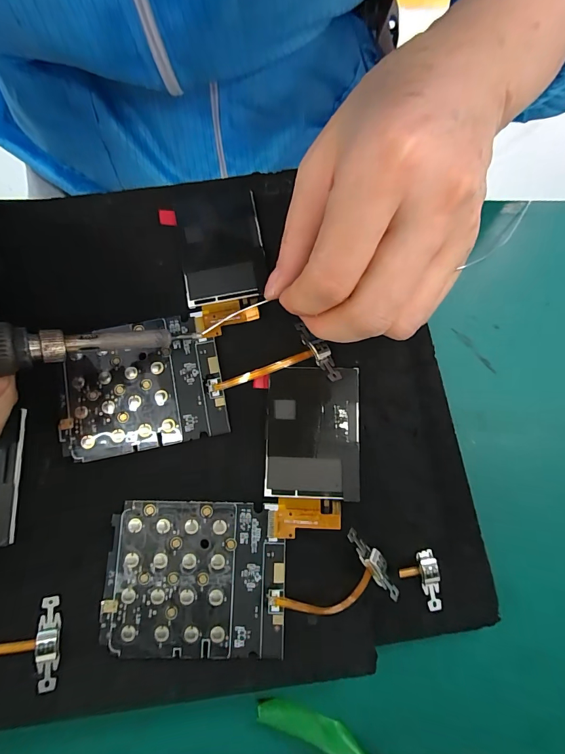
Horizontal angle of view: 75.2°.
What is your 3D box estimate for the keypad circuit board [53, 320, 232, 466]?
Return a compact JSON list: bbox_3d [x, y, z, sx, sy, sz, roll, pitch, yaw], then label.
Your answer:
[{"bbox_3d":[-0.067,0.003,0.173,0.074,0.004,0.061,-11,80,-3],"label":"keypad circuit board"}]

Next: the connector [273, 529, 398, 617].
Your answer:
[{"bbox_3d":[0.025,0.093,0.156,0.047,0.005,0.033,-41,83,-8],"label":"connector"}]

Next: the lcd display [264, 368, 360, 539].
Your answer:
[{"bbox_3d":[0.013,0.033,0.168,0.042,0.004,0.073,1,80,-1],"label":"lcd display"}]

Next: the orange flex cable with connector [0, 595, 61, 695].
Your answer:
[{"bbox_3d":[-0.124,0.118,0.153,0.061,0.005,0.034,-13,80,-2],"label":"orange flex cable with connector"}]

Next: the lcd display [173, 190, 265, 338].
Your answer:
[{"bbox_3d":[-0.031,-0.062,0.189,0.041,0.005,0.078,-10,80,-2],"label":"lcd display"}]

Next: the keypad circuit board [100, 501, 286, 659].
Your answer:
[{"bbox_3d":[-0.037,0.086,0.158,0.075,0.004,0.061,2,79,-1],"label":"keypad circuit board"}]

